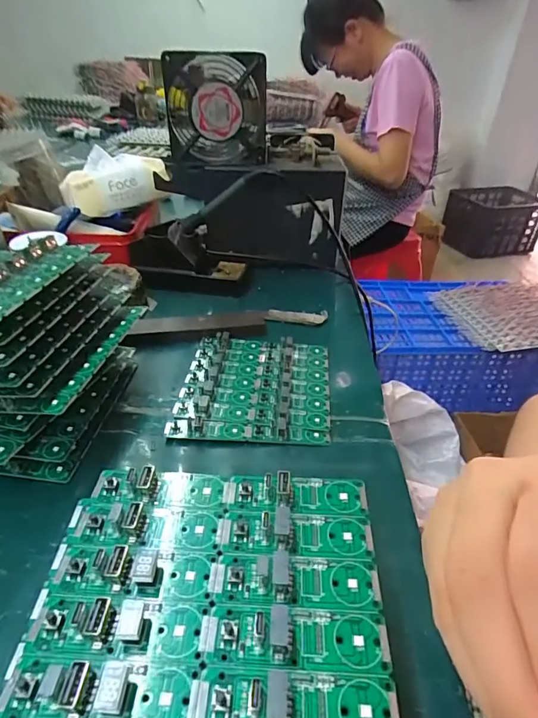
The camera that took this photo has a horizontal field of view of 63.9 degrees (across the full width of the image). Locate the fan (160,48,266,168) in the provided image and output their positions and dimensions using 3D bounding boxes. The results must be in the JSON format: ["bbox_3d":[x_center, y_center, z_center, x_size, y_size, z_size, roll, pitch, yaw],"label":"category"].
[{"bbox_3d":[-0.062,-0.294,0.513,0.118,0.116,0.044,1,35,-3],"label":"fan"}]

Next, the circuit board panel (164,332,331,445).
[{"bbox_3d":[-0.011,0.023,0.412,0.137,0.012,0.147,6,36,2],"label":"circuit board panel"}]

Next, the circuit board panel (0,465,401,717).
[{"bbox_3d":[-0.024,0.107,0.163,0.137,0.011,0.155,2,35,-1],"label":"circuit board panel"}]

